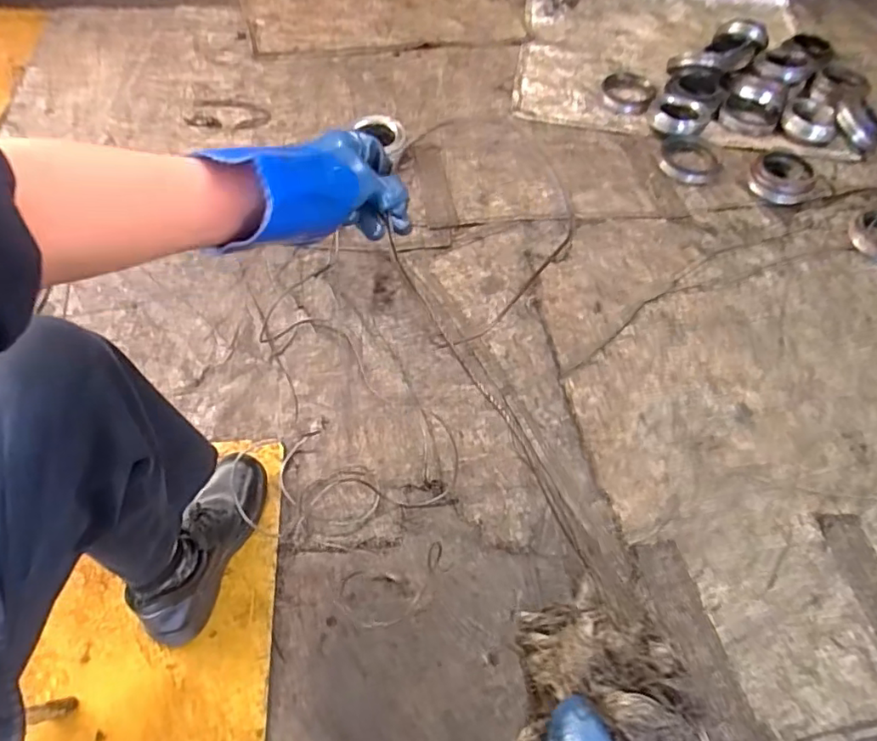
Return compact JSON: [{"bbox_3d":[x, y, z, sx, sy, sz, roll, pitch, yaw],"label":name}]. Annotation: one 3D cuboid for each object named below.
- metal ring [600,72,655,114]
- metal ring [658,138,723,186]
[{"bbox_3d":[0.539,-0.796,1.566,0.152,0.030,0.176,20,58,10],"label":"metal ring"},{"bbox_3d":[0.644,-0.540,1.405,0.154,0.019,0.163,1,56,-2],"label":"metal ring"}]

